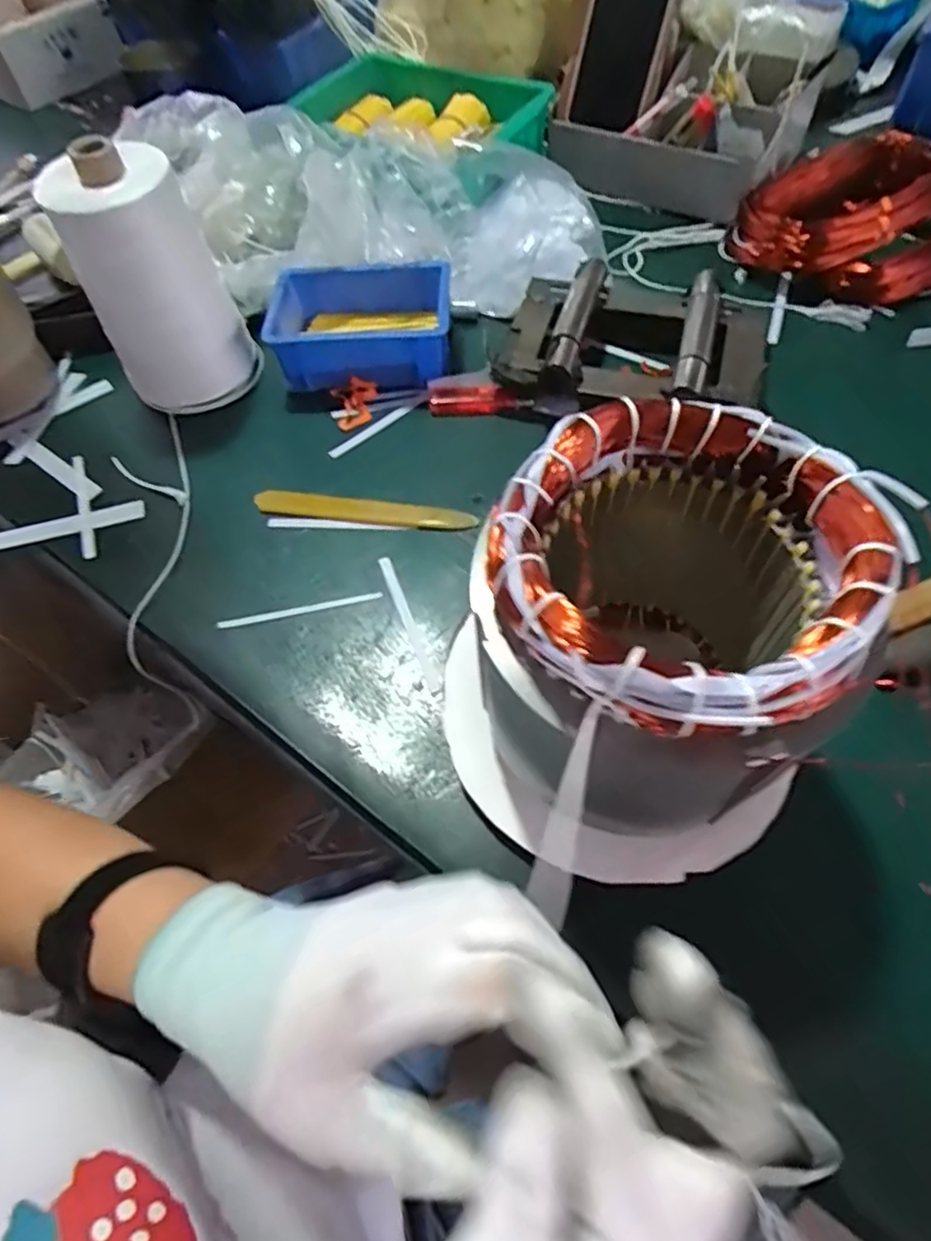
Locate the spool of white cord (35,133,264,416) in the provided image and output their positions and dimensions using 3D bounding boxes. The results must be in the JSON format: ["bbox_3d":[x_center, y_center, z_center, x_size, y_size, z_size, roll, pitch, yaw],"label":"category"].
[{"bbox_3d":[-0.237,-0.258,0.495,0.104,0.166,0.089,-26,62,-11],"label":"spool of white cord"}]

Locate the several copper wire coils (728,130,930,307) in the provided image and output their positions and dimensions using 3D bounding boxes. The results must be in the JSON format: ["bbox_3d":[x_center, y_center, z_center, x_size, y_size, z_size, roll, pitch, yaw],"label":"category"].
[{"bbox_3d":[0.348,-0.348,0.555,0.155,0.061,0.175,-38,64,-17],"label":"several copper wire coils"}]

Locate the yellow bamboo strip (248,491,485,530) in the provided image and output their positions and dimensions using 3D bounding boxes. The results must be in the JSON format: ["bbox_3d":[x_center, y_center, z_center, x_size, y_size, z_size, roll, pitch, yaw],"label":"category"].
[{"bbox_3d":[-0.074,-0.081,0.472,0.162,0.009,0.021,7,61,8],"label":"yellow bamboo strip"}]

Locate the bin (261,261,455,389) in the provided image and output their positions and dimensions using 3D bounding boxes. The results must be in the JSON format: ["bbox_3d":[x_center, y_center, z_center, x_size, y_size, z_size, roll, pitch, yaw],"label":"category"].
[{"bbox_3d":[-0.085,-0.240,0.530,0.145,0.052,0.095,-2,60,3],"label":"bin"}]

